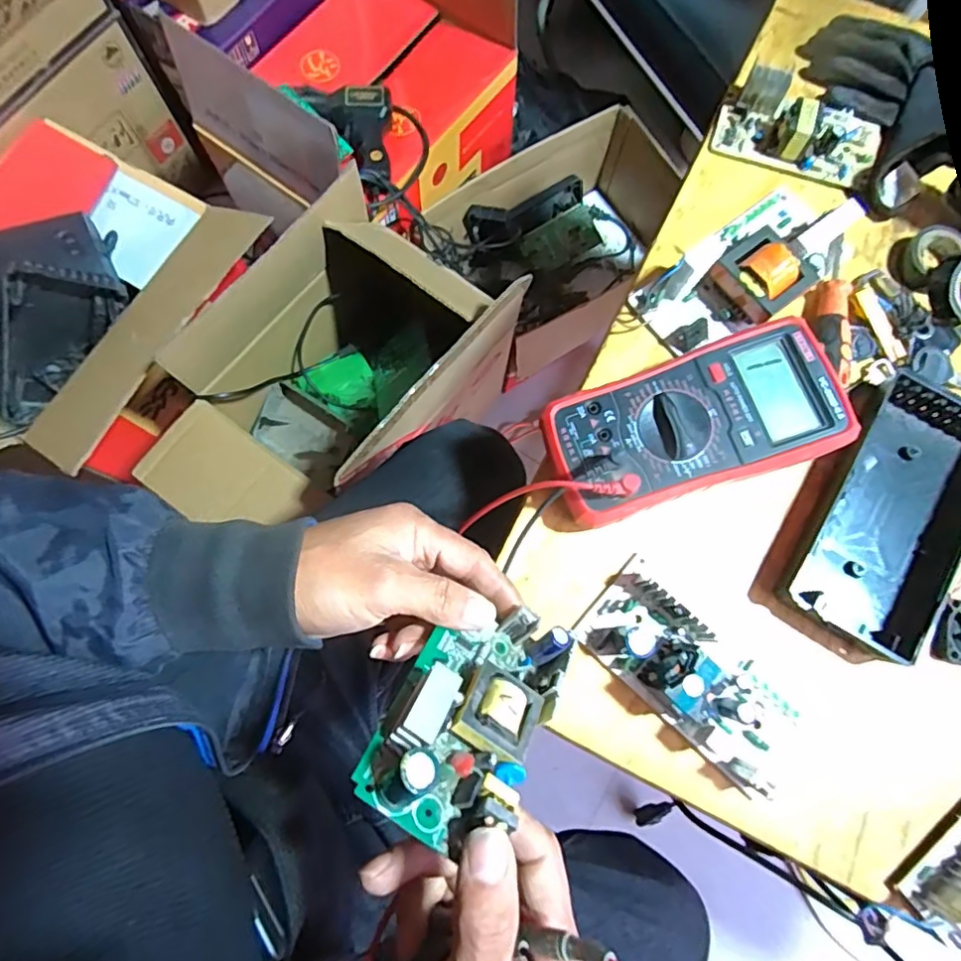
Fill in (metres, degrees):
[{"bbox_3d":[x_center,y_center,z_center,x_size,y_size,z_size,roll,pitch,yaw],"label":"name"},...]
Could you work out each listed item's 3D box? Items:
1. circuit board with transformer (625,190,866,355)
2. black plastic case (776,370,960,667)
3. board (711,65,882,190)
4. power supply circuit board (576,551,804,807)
[{"bbox_3d":[0.194,-0.153,0.418,0.163,0.039,0.077,-38,79,-9],"label":"circuit board with transformer"},{"bbox_3d":[0.272,0.021,0.381,0.086,0.027,0.177,28,77,6],"label":"black plastic case"},{"bbox_3d":[0.254,-0.280,0.453,0.122,0.035,0.064,20,77,4],"label":"board"},{"bbox_3d":[0.131,0.117,0.349,0.141,0.045,0.067,43,79,9],"label":"power supply circuit board"}]

